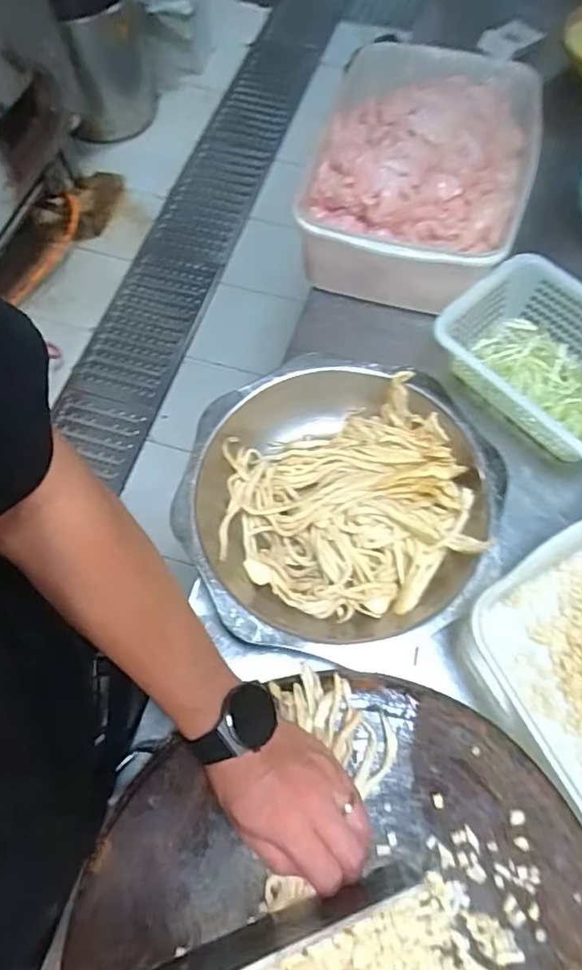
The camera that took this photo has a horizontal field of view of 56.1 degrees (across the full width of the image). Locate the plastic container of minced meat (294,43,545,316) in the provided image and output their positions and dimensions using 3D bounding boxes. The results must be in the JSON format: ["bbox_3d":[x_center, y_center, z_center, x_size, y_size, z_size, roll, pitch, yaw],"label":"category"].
[{"bbox_3d":[0.181,-0.440,0.757,0.284,0.122,0.395,15,68,7],"label":"plastic container of minced meat"}]

